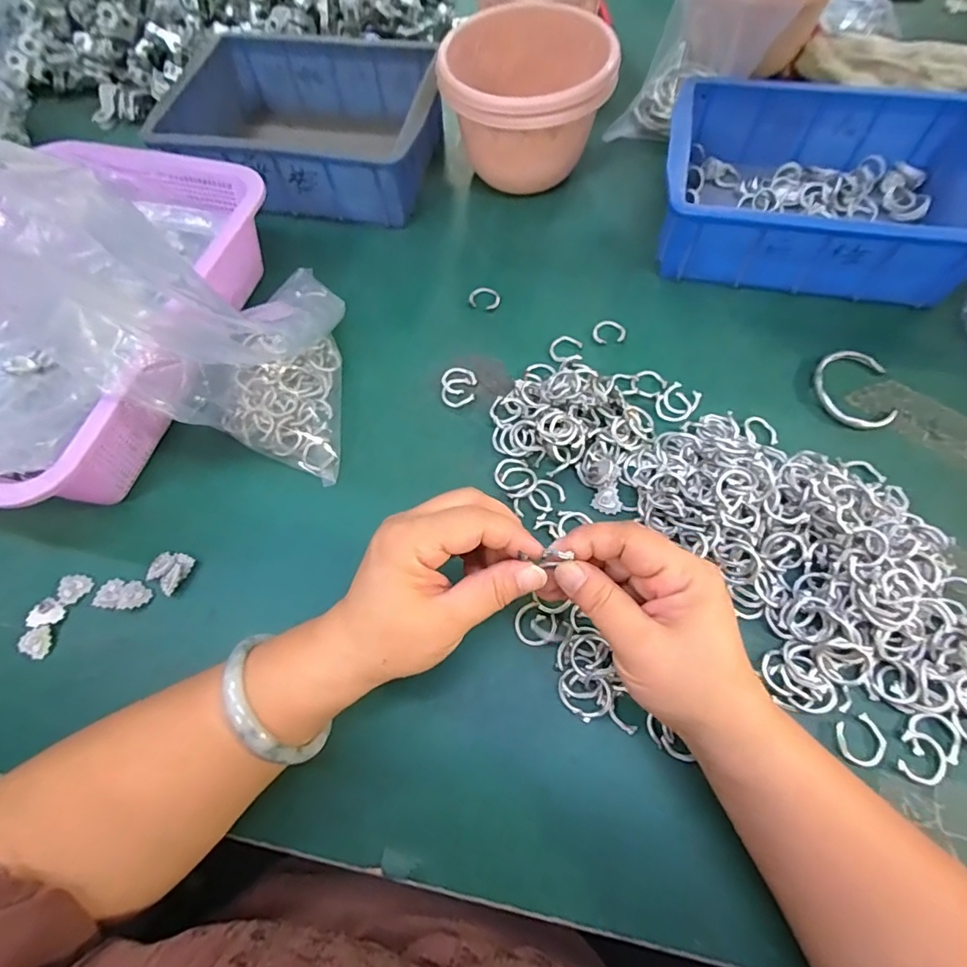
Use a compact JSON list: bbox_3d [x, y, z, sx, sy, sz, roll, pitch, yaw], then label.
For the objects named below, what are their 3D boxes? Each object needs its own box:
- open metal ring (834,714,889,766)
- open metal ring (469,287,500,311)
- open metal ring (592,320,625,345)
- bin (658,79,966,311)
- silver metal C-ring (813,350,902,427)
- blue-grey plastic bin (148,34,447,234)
[{"bbox_3d":[0.209,0.143,0.276,0.025,0.004,0.024,-1,66,2],"label":"open metal ring"},{"bbox_3d":[0.002,-0.160,0.433,0.025,0.004,0.024,-1,66,2],"label":"open metal ring"},{"bbox_3d":[0.103,-0.124,0.410,0.026,0.004,0.024,-1,66,2],"label":"open metal ring"},{"bbox_3d":[0.275,-0.247,0.421,0.240,0.068,0.174,11,67,8],"label":"bin"},{"bbox_3d":[0.277,-0.071,0.375,0.053,0.007,0.069,-2,66,2],"label":"silver metal C-ring"},{"bbox_3d":[-0.167,-0.344,0.485,0.239,0.068,0.181,6,66,5],"label":"blue-grey plastic bin"}]

